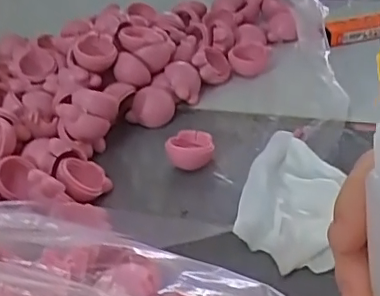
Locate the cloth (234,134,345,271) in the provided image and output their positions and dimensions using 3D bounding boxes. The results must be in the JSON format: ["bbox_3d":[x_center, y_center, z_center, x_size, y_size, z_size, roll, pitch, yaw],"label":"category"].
[{"bbox_3d":[0.055,0.026,0.307,0.057,0.017,0.092,7,39,15],"label":"cloth"}]

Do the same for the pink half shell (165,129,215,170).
[{"bbox_3d":[0.001,0.002,0.343,0.028,0.020,0.027,4,39,11],"label":"pink half shell"}]

